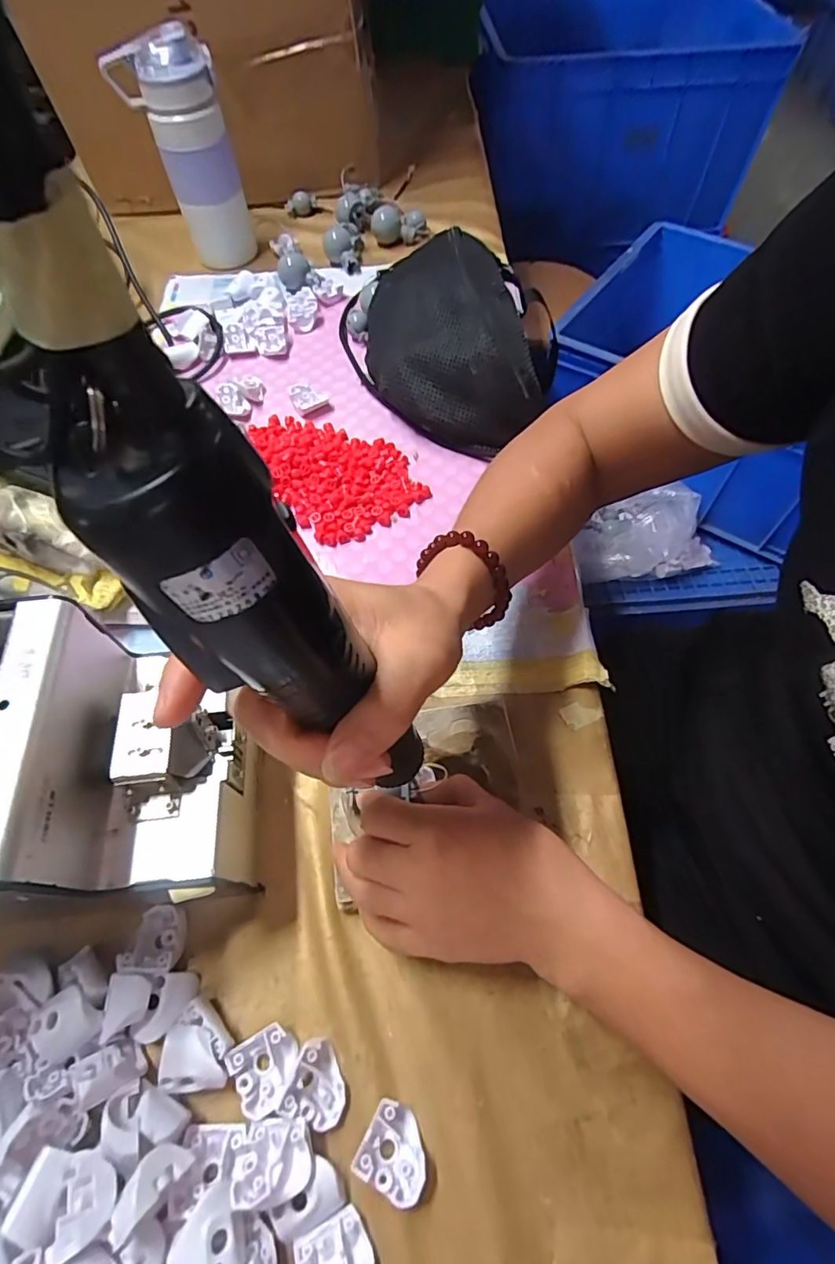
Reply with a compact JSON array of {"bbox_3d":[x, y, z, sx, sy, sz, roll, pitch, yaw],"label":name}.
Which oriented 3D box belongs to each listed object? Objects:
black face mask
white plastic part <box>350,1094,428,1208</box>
[{"bbox_3d":[0.024,-0.263,0.490,0.134,0.086,0.231,-25,63,-11],"label":"black face mask"},{"bbox_3d":[-0.009,0.246,0.258,0.032,0.014,0.029,25,65,15],"label":"white plastic part"}]

